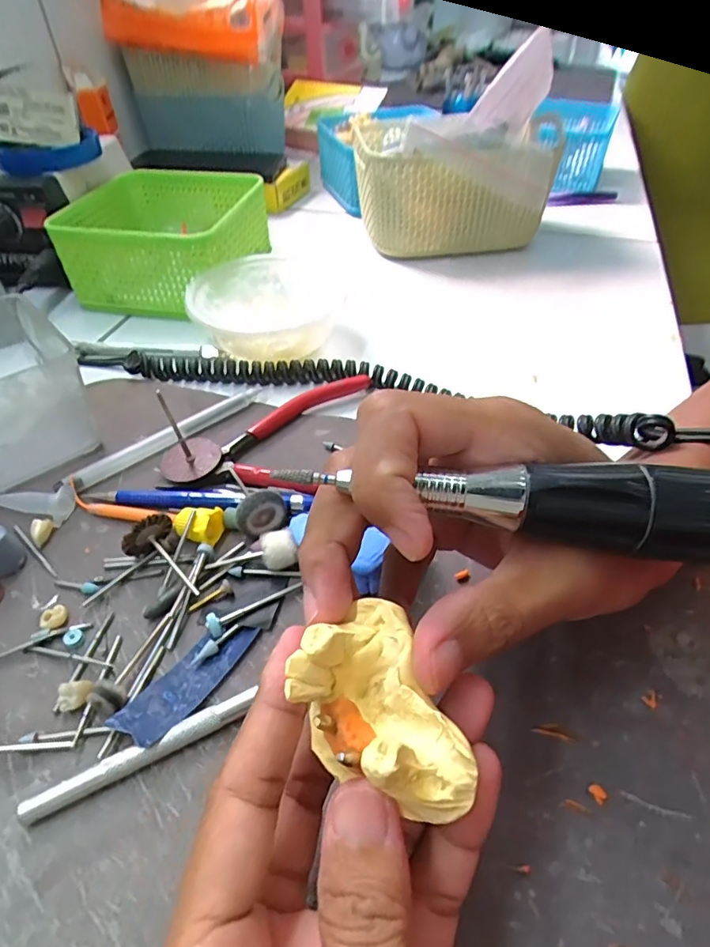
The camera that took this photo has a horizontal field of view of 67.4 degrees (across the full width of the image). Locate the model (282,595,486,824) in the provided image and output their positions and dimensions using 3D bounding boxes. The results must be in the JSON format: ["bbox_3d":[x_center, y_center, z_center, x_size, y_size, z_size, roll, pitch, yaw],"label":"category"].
[{"bbox_3d":[0.004,0.058,0.134,0.032,0.020,0.053,-15,47,-13],"label":"model"}]

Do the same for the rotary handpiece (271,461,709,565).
[{"bbox_3d":[0.067,0.009,0.148,0.171,0.022,0.019,6,46,5],"label":"rotary handpiece"}]

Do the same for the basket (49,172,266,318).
[{"bbox_3d":[-0.146,-0.185,0.421,0.131,0.061,0.123,7,47,8],"label":"basket"}]

